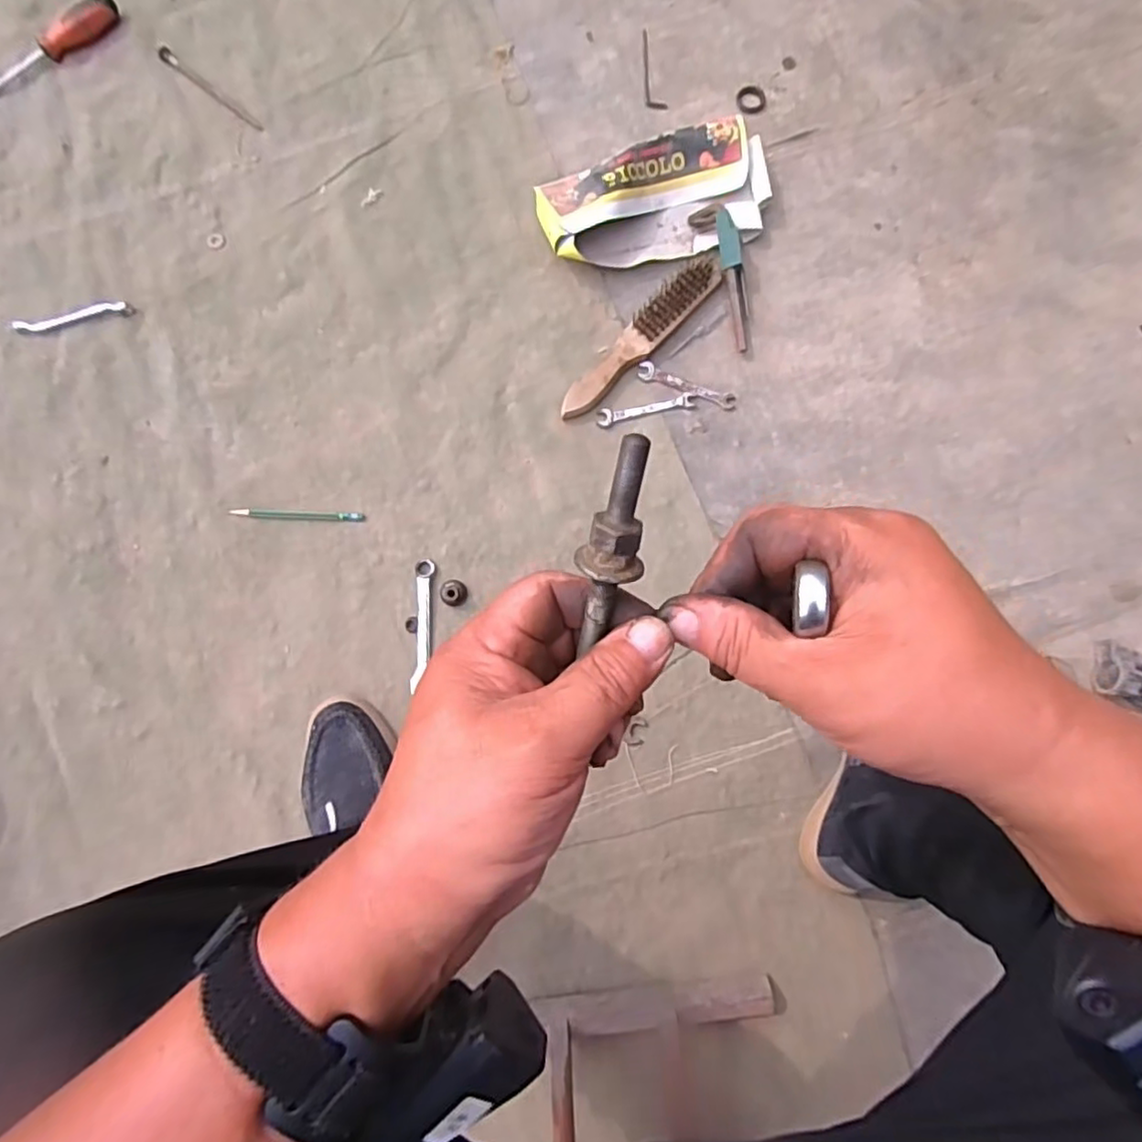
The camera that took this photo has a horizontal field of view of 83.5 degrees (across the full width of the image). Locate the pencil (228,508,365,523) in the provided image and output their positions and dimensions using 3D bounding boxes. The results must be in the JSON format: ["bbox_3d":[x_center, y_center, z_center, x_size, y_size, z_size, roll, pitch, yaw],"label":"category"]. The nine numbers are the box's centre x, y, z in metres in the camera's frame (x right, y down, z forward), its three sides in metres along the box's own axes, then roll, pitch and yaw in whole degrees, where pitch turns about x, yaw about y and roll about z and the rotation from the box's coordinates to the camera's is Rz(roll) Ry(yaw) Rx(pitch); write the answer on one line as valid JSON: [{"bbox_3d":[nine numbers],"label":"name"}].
[{"bbox_3d":[-0.315,-0.064,0.738,0.151,0.004,0.012,3,83,0],"label":"pencil"}]

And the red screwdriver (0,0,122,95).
[{"bbox_3d":[-0.648,-0.652,0.795,0.193,0.025,0.038,-37,85,-4],"label":"red screwdriver"}]

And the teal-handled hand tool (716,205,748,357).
[{"bbox_3d":[0.198,-0.349,0.768,0.028,0.022,0.163,-10,96,-1],"label":"teal-handled hand tool"}]

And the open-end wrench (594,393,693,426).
[{"bbox_3d":[0.088,-0.190,0.752,0.115,0.004,0.020,-12,83,-2],"label":"open-end wrench"}]

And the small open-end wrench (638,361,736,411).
[{"bbox_3d":[0.139,-0.219,0.761,0.117,0.008,0.023,20,83,2],"label":"small open-end wrench"}]

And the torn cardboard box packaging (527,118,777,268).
[{"bbox_3d":[0.100,-0.447,0.770,0.270,0.056,0.128,-11,83,-2],"label":"torn cardboard box packaging"}]

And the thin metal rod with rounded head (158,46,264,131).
[{"bbox_3d":[-0.452,-0.605,0.802,0.163,0.010,0.015,38,84,4],"label":"thin metal rod with rounded head"}]

